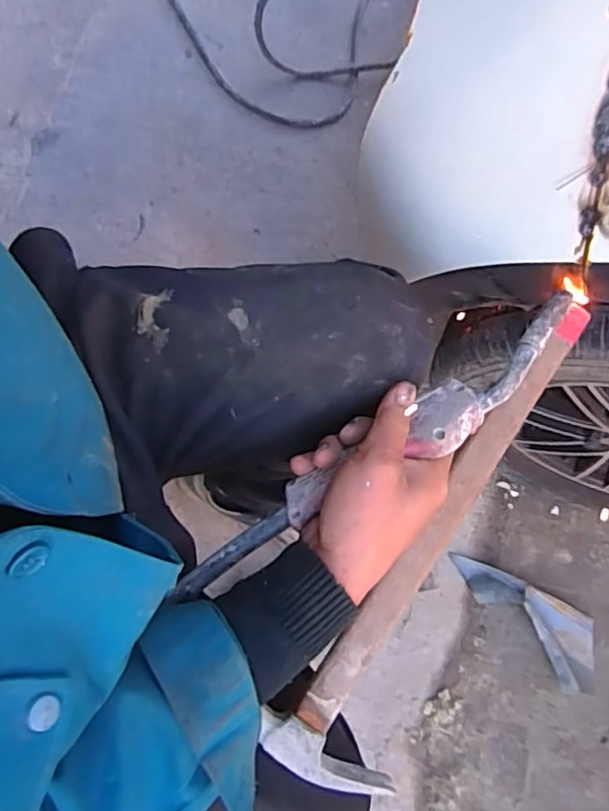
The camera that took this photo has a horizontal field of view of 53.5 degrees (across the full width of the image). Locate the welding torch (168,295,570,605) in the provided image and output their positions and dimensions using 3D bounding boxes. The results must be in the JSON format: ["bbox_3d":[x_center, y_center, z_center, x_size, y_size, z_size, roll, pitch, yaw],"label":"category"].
[{"bbox_3d":[0.060,0.029,0.434,0.354,0.039,0.054,-34,81,3],"label":"welding torch"}]

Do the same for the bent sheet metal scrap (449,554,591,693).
[{"bbox_3d":[0.347,0.309,0.915,0.099,0.032,0.256,-42,78,-9],"label":"bent sheet metal scrap"}]

